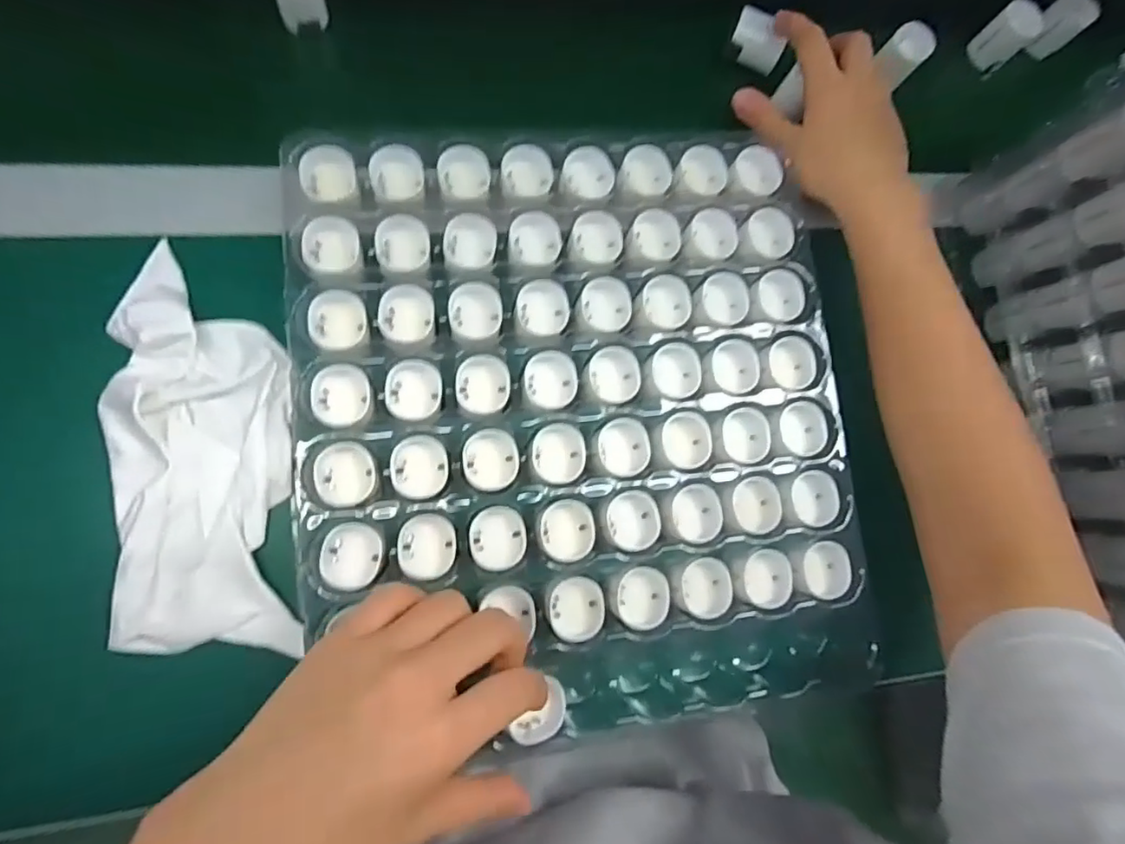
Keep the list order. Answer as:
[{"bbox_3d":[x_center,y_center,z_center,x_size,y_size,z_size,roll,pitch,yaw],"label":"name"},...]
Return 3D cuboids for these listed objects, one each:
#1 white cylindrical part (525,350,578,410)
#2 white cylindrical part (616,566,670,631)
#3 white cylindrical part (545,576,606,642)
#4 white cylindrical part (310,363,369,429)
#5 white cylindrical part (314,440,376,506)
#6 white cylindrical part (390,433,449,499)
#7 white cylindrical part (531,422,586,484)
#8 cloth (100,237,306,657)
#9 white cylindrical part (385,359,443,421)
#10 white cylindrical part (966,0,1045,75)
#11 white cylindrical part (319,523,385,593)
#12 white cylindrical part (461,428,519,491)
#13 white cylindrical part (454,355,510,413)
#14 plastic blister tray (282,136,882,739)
[{"bbox_3d":[-0.006,-0.023,0.321,0.027,0.010,0.031,-2,81,-12],"label":"white cylindrical part"},{"bbox_3d":[0.043,0.094,0.311,0.027,0.010,0.030,6,79,-11],"label":"white cylindrical part"},{"bbox_3d":[0.007,0.098,0.307,0.028,0.017,0.030,2,80,-11],"label":"white cylindrical part"},{"bbox_3d":[-0.114,-0.013,0.304,0.028,0.018,0.031,-6,81,-13],"label":"white cylindrical part"},{"bbox_3d":[-0.109,0.026,0.296,0.030,0.011,0.032,2,80,-11],"label":"white cylindrical part"},{"bbox_3d":[-0.073,0.023,0.303,0.028,0.013,0.032,-2,81,-12],"label":"white cylindrical part"},{"bbox_3d":[-0.002,0.017,0.319,0.028,0.014,0.031,-3,81,-12],"label":"white cylindrical part"},{"bbox_3d":[-0.187,0.015,0.304,0.084,0.022,0.202,-5,81,-12],"label":"cloth"},{"bbox_3d":[-0.078,-0.016,0.307,0.029,0.011,0.031,2,80,-11],"label":"white cylindrical part"},{"bbox_3d":[0.342,-0.298,0.450,0.032,0.039,0.032,2,80,-11],"label":"white cylindrical part"},{"bbox_3d":[-0.104,0.067,0.293,0.028,0.021,0.029,2,80,-11],"label":"white cylindrical part"},{"bbox_3d":[-0.038,0.020,0.311,0.029,0.015,0.033,-3,81,-12],"label":"white cylindrical part"},{"bbox_3d":[-0.043,-0.020,0.315,0.029,0.010,0.030,2,80,-11],"label":"white cylindrical part"},{"bbox_3d":[0.012,-0.002,0.322,0.292,0.042,0.317,-5,85,-6],"label":"plastic blister tray"}]

